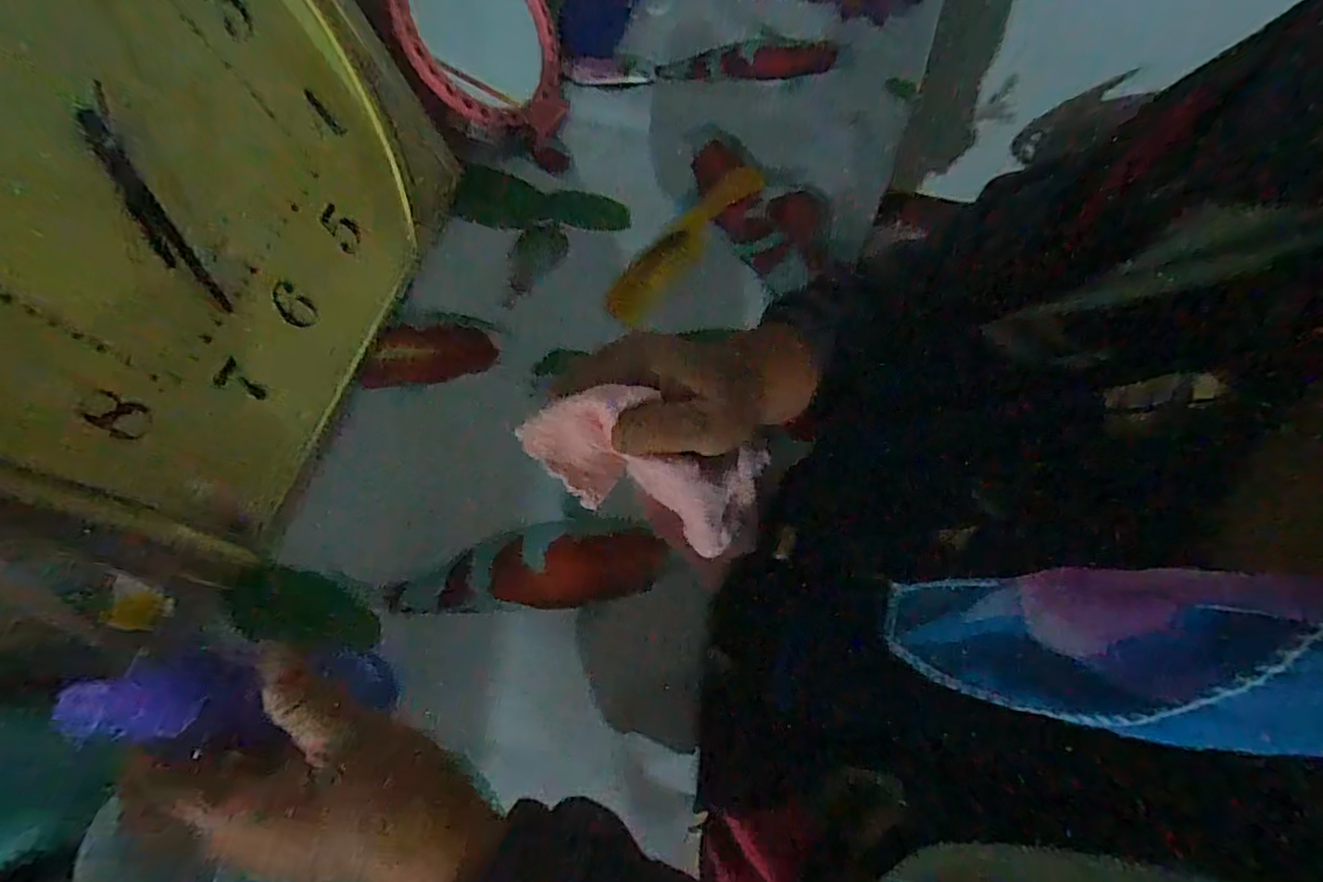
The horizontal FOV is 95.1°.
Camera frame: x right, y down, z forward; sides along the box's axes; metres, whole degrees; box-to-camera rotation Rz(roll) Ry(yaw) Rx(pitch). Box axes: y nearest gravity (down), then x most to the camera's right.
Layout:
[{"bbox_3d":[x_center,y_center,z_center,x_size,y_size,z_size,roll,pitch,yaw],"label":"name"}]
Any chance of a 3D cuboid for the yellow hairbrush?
[{"bbox_3d":[0.026,-0.188,0.566,0.042,0.024,0.205,38,72,15],"label":"yellow hairbrush"}]

